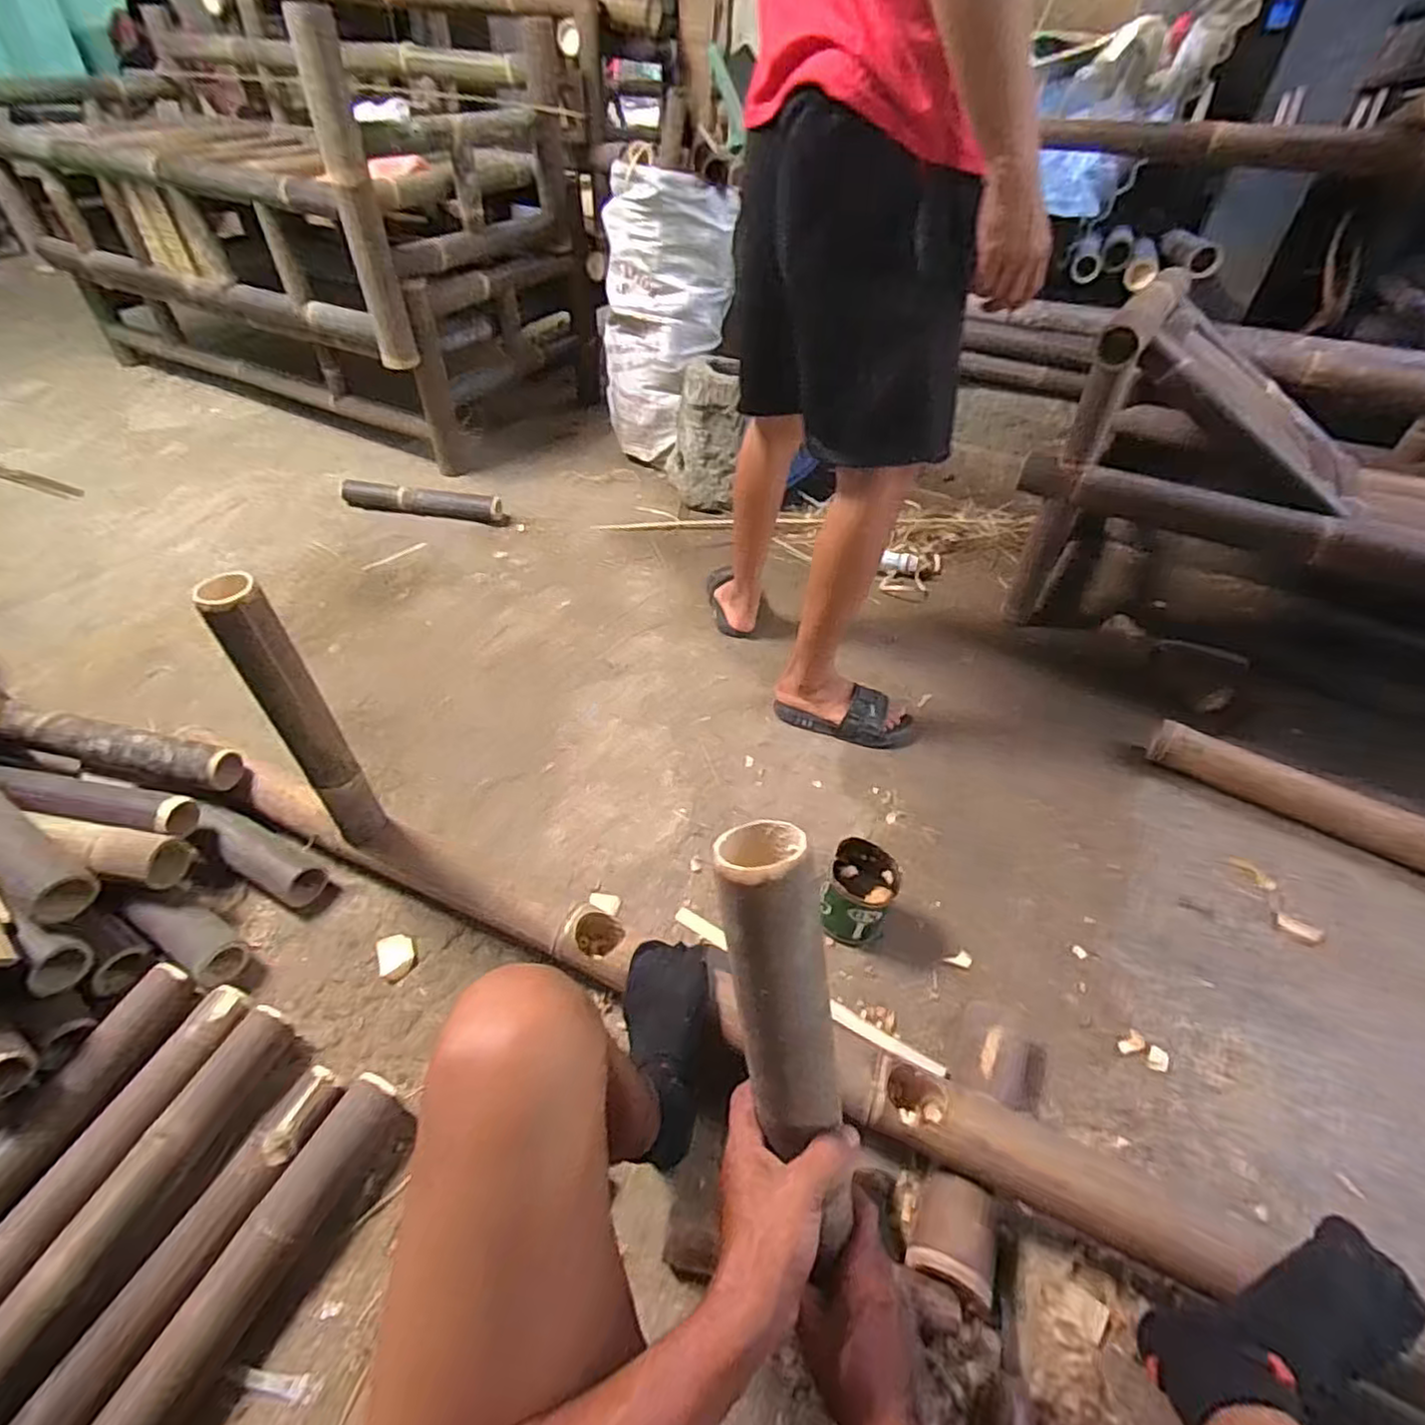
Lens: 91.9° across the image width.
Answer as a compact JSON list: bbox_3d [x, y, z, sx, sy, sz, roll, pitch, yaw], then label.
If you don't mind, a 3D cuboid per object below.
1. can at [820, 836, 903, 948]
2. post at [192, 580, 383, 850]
[{"bbox_3d":[0.209,0.260,0.992,0.098,0.106,0.108,19,46,17],"label":"can"},{"bbox_3d":[-0.509,0.017,0.868,0.072,0.412,0.060,-26,50,-29],"label":"post"}]

